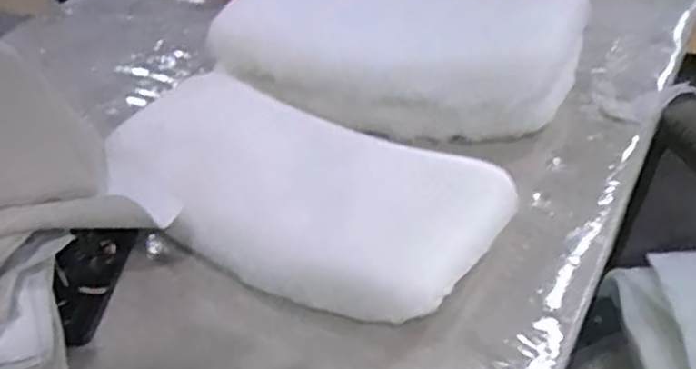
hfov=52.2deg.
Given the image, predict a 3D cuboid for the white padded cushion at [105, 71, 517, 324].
[{"bbox_3d":[-0.068,0.010,0.756,0.439,0.102,0.187,20,46,27],"label":"white padded cushion"}]

